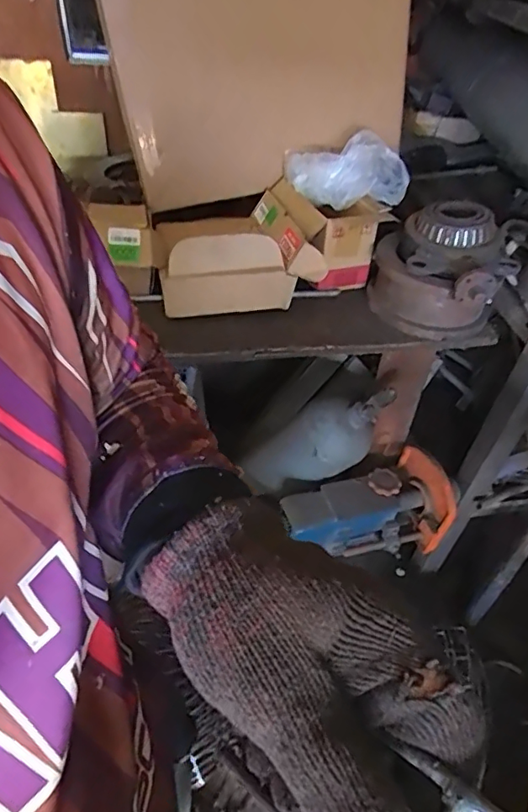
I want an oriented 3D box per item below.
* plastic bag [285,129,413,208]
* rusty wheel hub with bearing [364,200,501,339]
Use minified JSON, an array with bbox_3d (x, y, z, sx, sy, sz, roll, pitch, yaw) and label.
[{"bbox_3d":[0.153,-0.435,0.991,0.230,0.100,0.094,8,44,2],"label":"plastic bag"},{"bbox_3d":[0.286,-0.230,0.920,0.188,0.189,0.172,3,44,-3],"label":"rusty wheel hub with bearing"}]

